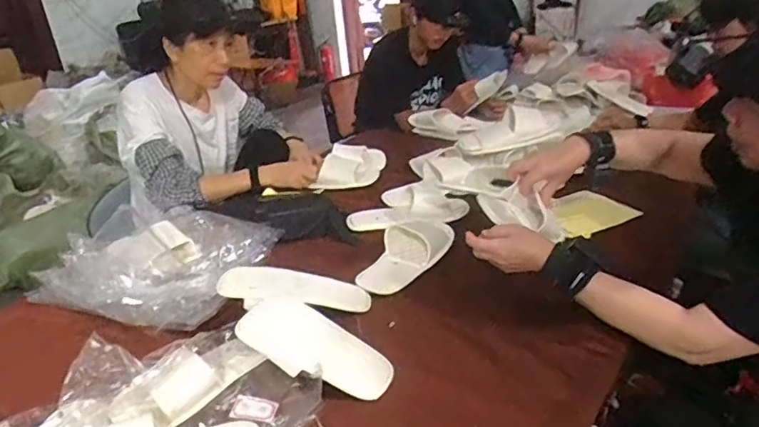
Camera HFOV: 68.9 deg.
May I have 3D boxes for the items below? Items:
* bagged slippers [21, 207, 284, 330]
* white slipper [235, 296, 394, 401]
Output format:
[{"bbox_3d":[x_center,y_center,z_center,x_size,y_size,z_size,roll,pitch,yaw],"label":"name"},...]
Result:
[{"bbox_3d":[-0.410,0.085,1.062,0.429,0.087,0.333,9,29,29],"label":"bagged slippers"},{"bbox_3d":[-0.088,0.185,0.781,0.225,0.048,0.111,25,30,6],"label":"white slipper"}]

